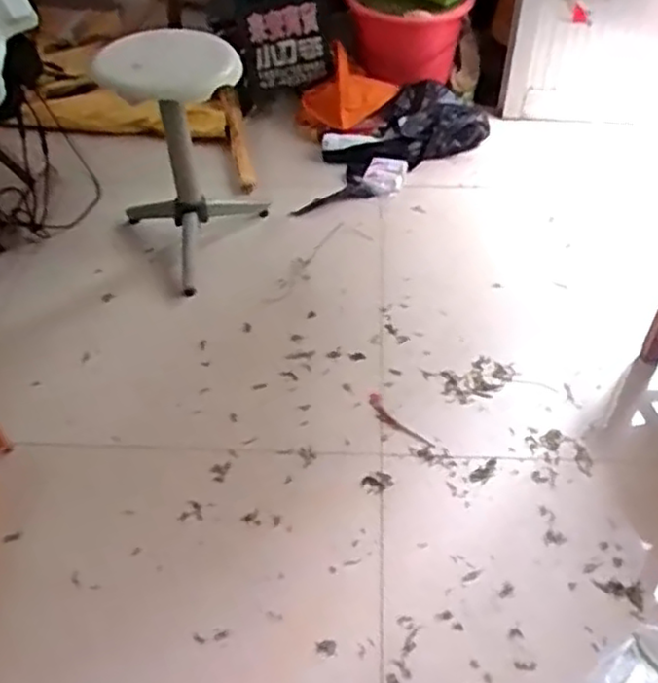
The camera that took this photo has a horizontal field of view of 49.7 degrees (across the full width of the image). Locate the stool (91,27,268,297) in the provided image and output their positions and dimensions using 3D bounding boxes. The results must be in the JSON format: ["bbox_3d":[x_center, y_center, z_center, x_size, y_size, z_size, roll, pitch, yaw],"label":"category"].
[{"bbox_3d":[-0.297,-0.381,1.504,0.318,0.508,0.273,-10,49,-8],"label":"stool"}]

